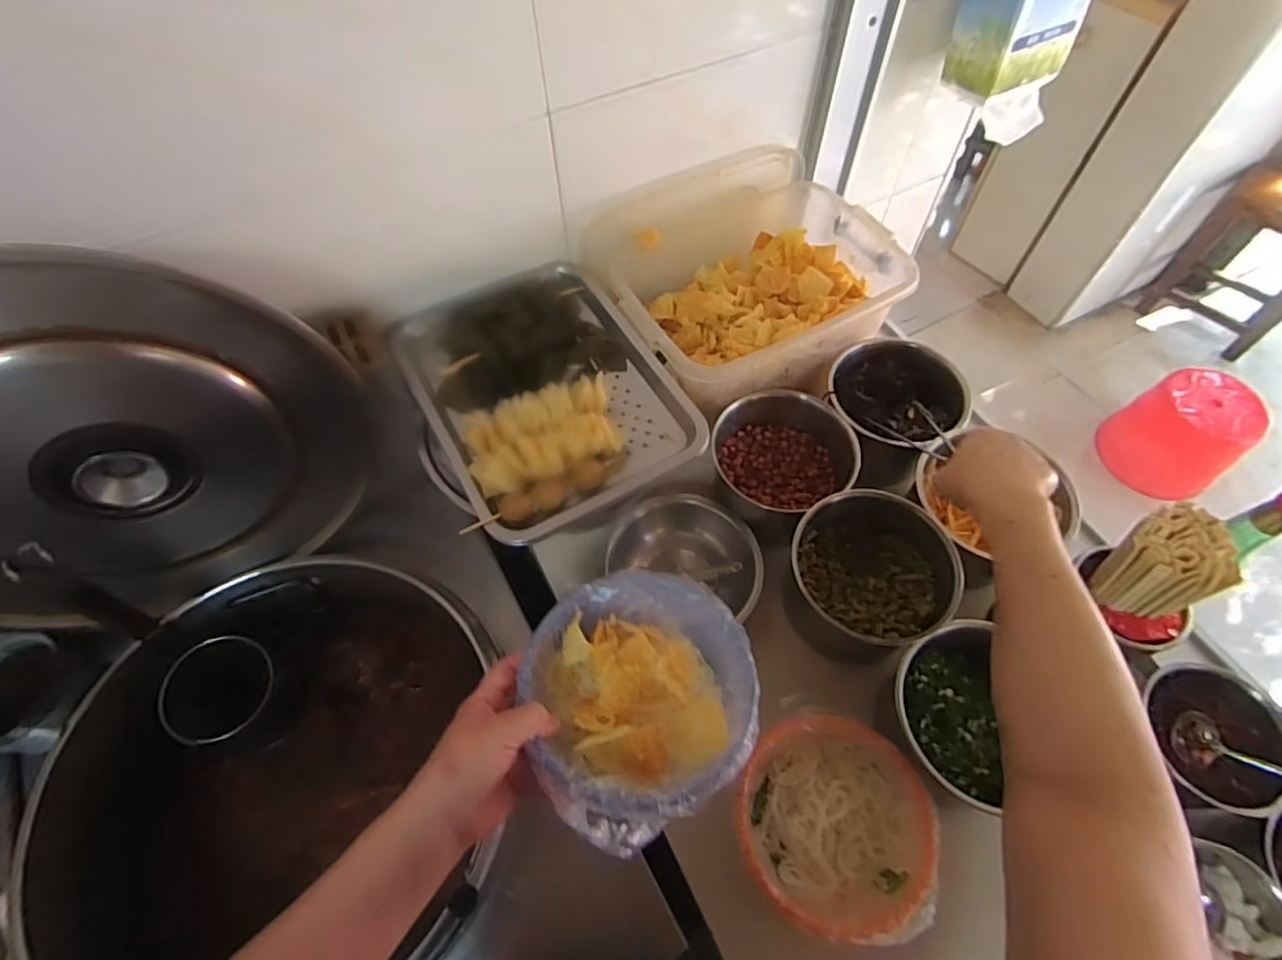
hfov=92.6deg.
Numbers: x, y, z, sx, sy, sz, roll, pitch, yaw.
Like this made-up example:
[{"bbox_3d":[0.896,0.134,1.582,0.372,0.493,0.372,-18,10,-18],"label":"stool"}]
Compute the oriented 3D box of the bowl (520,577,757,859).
[{"bbox_3d":[0.003,0.170,0.491,0.173,0.060,0.192,-12,60,-6],"label":"bowl"}]

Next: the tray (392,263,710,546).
[{"bbox_3d":[-0.107,-0.107,0.675,0.263,0.049,0.318,-23,62,-12],"label":"tray"}]

